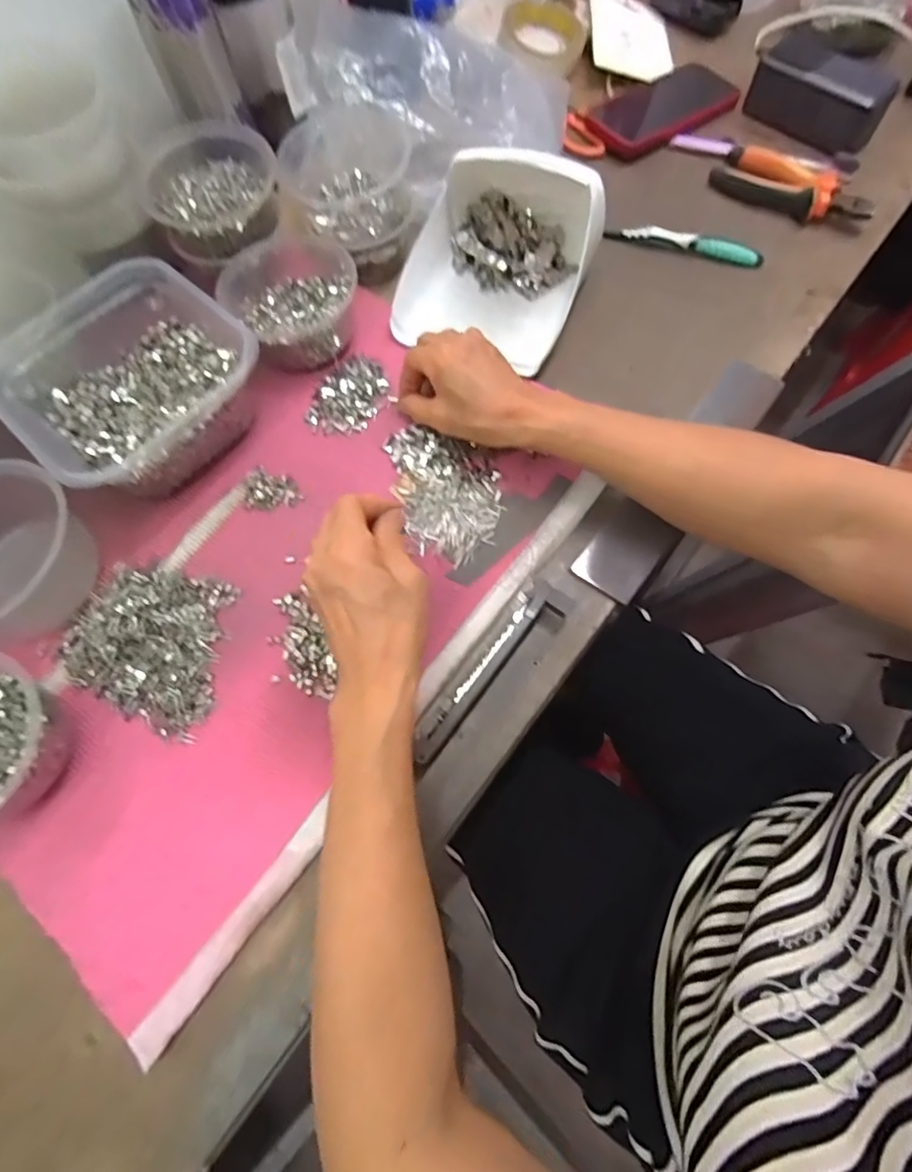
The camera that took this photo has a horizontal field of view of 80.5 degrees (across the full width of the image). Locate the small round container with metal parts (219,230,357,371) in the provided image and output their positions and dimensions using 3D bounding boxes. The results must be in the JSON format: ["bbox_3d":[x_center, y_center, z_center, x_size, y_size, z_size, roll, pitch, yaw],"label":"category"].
[{"bbox_3d":[-0.143,-0.256,0.482,0.110,0.047,0.130,-35,72,-10],"label":"small round container with metal parts"}]

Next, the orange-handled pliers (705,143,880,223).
[{"bbox_3d":[0.333,-0.396,0.533,0.150,0.018,0.063,31,73,15],"label":"orange-handled pliers"}]

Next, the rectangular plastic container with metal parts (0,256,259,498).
[{"bbox_3d":[-0.260,-0.161,0.439,0.166,0.073,0.170,40,76,15],"label":"rectangular plastic container with metal parts"}]

